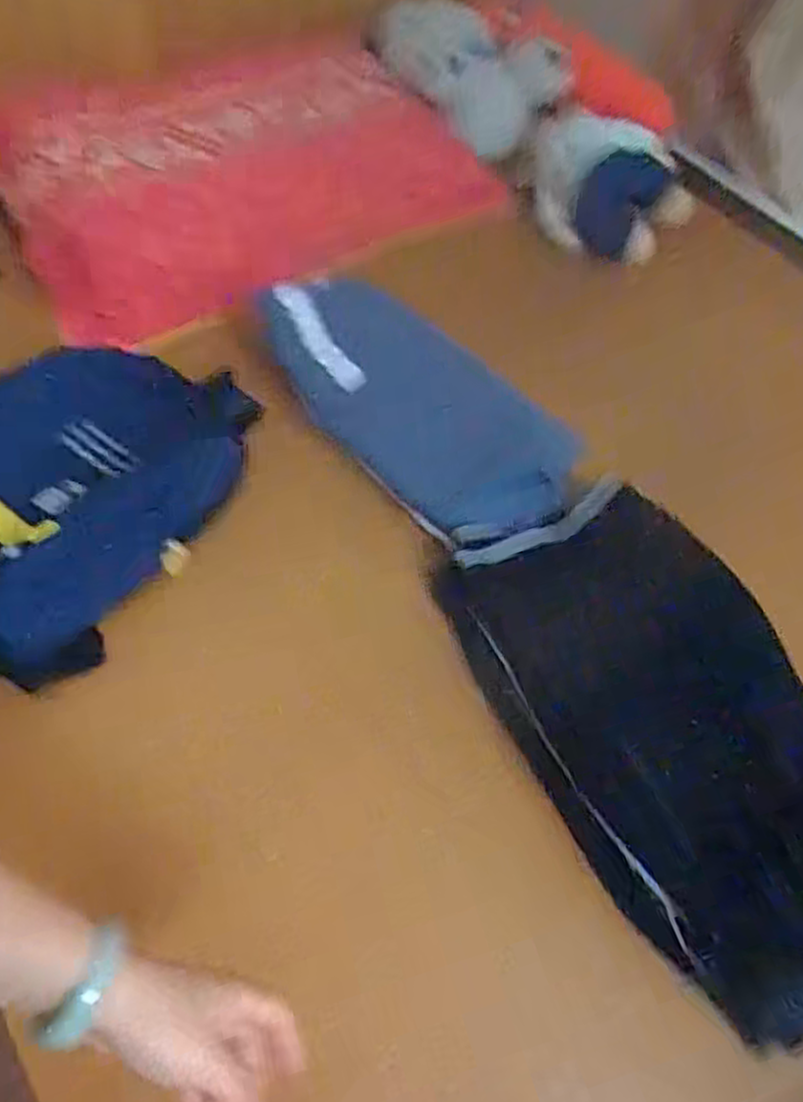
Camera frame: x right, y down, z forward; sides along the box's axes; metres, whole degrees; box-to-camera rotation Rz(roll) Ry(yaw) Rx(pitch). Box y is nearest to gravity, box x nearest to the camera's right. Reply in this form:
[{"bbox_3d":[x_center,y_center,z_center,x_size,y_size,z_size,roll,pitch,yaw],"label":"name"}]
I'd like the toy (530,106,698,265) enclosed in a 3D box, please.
[{"bbox_3d":[0.288,-0.514,1.053,0.218,0.127,0.167,3,61,5],"label":"toy"}]

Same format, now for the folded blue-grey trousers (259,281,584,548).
[{"bbox_3d":[0.019,-0.170,0.841,0.178,0.097,0.388,-39,66,-17],"label":"folded blue-grey trousers"}]

